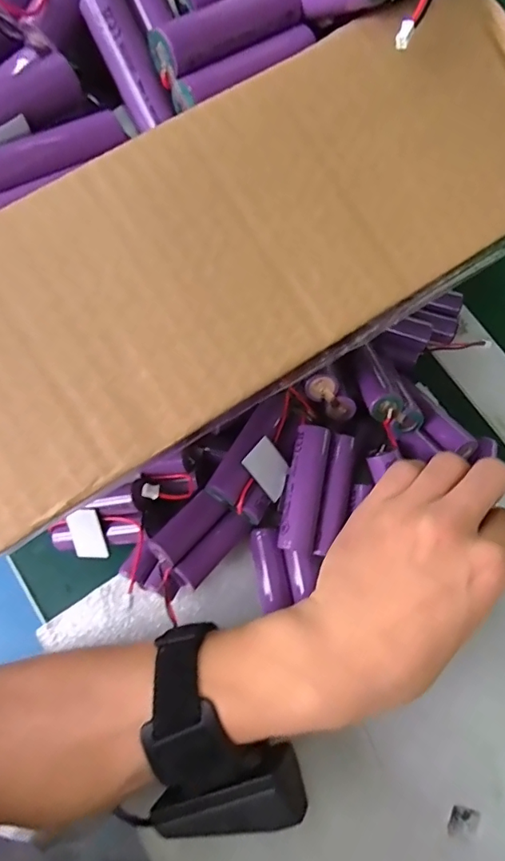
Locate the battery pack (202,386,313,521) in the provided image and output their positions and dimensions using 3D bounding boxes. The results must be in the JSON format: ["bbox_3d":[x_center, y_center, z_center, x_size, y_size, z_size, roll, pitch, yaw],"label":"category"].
[{"bbox_3d":[0.008,0.011,0.270,0.034,0.019,0.072,30,78,6],"label":"battery pack"}]

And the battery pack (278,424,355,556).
[{"bbox_3d":[0.035,0.032,0.263,0.034,0.015,0.065,10,77,1],"label":"battery pack"}]

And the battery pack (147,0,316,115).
[{"bbox_3d":[-0.008,-0.159,0.202,0.070,0.018,0.031,-40,80,-10],"label":"battery pack"}]

